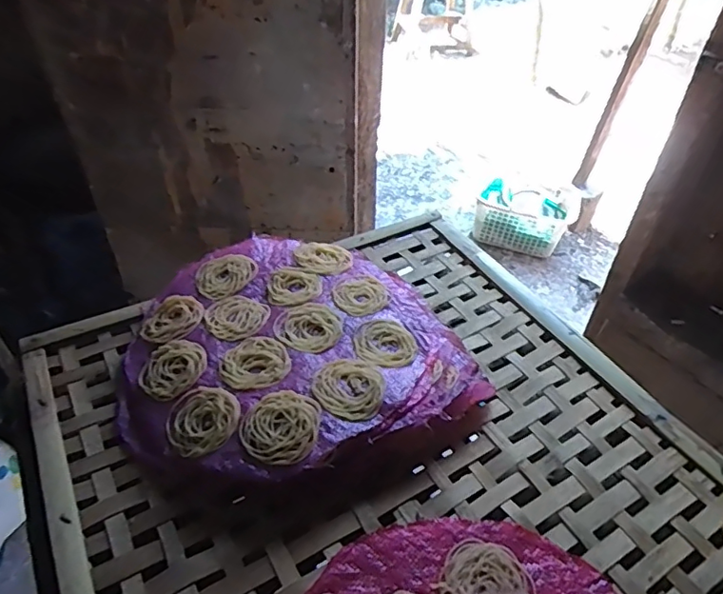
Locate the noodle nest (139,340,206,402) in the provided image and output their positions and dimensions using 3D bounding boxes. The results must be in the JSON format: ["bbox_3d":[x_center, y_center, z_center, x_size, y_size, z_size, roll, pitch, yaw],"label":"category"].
[{"bbox_3d":[-0.209,0.080,0.611,0.070,0.018,0.077,0,45,0],"label":"noodle nest"}]

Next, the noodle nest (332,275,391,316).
[{"bbox_3d":[0.000,-0.003,0.699,0.070,0.009,0.075,0,45,0],"label":"noodle nest"}]

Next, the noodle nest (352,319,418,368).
[{"bbox_3d":[0.028,0.053,0.637,0.071,0.011,0.074,0,45,0],"label":"noodle nest"}]

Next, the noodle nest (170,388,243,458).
[{"bbox_3d":[-0.161,0.123,0.556,0.067,0.021,0.078,-24,50,-23],"label":"noodle nest"}]

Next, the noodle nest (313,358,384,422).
[{"bbox_3d":[-0.013,0.094,0.576,0.071,0.013,0.077,3,45,2],"label":"noodle nest"}]

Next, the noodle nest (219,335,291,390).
[{"bbox_3d":[-0.118,0.071,0.605,0.072,0.013,0.082,-14,46,-14],"label":"noodle nest"}]

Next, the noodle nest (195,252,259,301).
[{"bbox_3d":[-0.181,-0.032,0.715,0.067,0.009,0.079,27,50,24],"label":"noodle nest"}]

